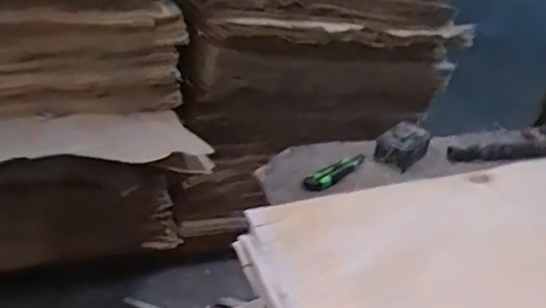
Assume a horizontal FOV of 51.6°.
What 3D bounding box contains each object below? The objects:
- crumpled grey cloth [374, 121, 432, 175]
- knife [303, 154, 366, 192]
[{"bbox_3d":[0.271,-0.020,1.187,0.083,0.064,0.098,27,37,27],"label":"crumpled grey cloth"},{"bbox_3d":[0.133,0.034,1.128,0.173,0.025,0.039,-23,44,-39],"label":"knife"}]

